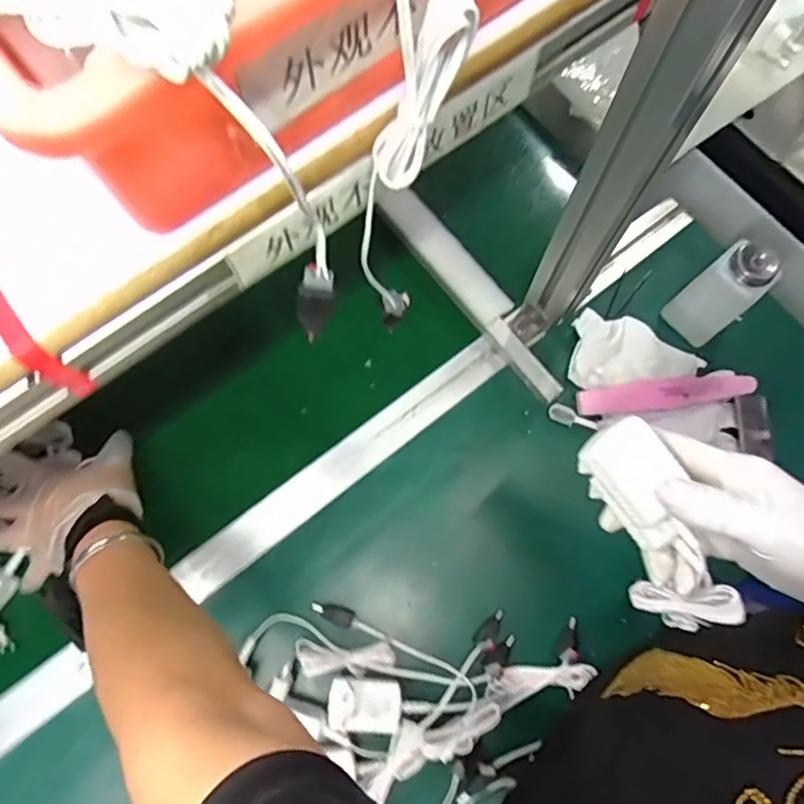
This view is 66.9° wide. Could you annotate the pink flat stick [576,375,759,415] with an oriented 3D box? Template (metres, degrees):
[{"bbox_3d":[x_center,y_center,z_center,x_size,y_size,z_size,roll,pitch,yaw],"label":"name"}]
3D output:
[{"bbox_3d":[0.259,-0.007,0.595,0.170,0.010,0.030,-6,88,1],"label":"pink flat stick"}]

